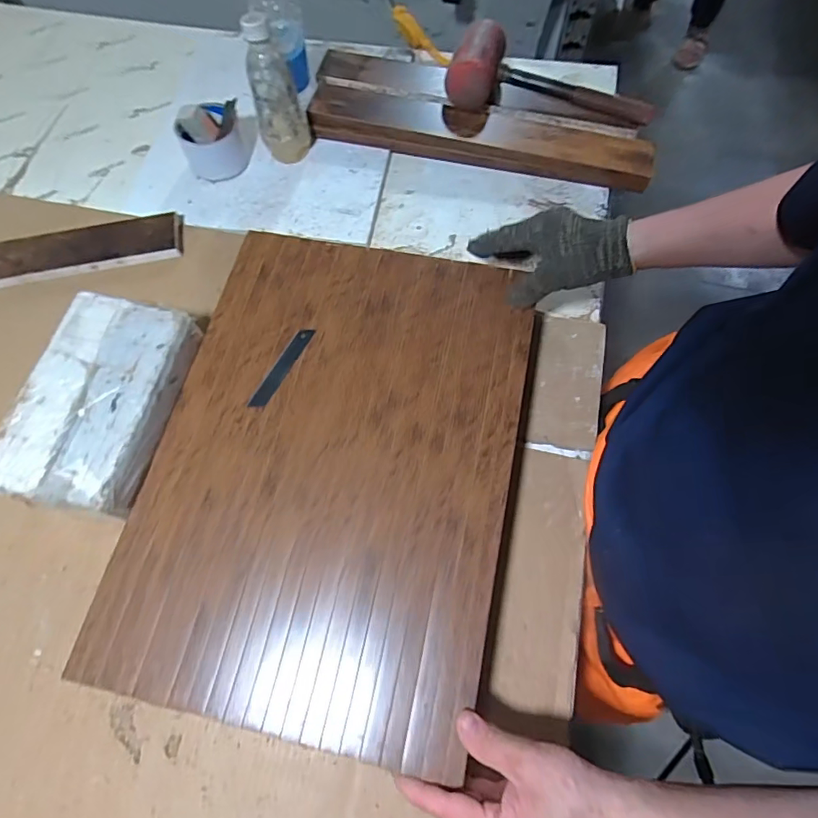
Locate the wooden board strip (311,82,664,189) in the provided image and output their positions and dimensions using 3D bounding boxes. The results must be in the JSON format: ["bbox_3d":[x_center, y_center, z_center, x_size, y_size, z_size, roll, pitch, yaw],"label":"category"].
[{"bbox_3d":[0.094,-0.375,0.692,0.451,0.043,0.080,13,68,6],"label":"wooden board strip"}]

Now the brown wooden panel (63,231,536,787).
[{"bbox_3d":[-0.070,0.040,0.472,0.323,0.020,0.452,11,68,6],"label":"brown wooden panel"}]

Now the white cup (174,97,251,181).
[{"bbox_3d":[-0.260,-0.357,0.677,0.089,0.069,0.072,-26,69,-10],"label":"white cup"}]

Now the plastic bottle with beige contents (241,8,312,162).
[{"bbox_3d":[-0.167,-0.391,0.636,0.064,0.162,0.053,-17,68,-6],"label":"plastic bottle with beige contents"}]

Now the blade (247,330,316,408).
[{"bbox_3d":[-0.127,-0.042,0.507,0.016,0.004,0.097,25,70,11],"label":"blade"}]

